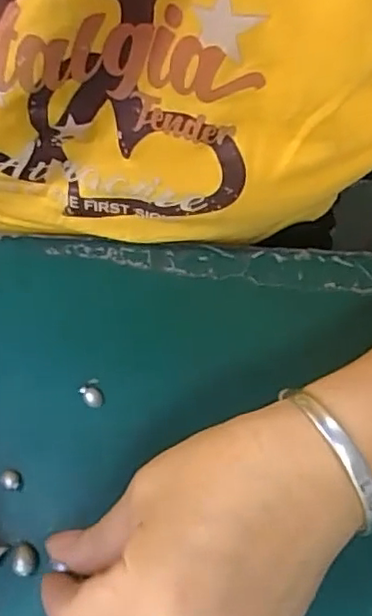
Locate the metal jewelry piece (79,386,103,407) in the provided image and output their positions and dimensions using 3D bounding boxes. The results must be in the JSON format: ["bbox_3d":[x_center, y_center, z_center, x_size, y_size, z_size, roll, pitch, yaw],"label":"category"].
[{"bbox_3d":[-0.041,0.039,0.265,0.008,0.005,0.010,-26,70,-13],"label":"metal jewelry piece"}]

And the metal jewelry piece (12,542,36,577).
[{"bbox_3d":[-0.064,0.100,0.241,0.008,0.004,0.012,-5,69,-4],"label":"metal jewelry piece"}]

